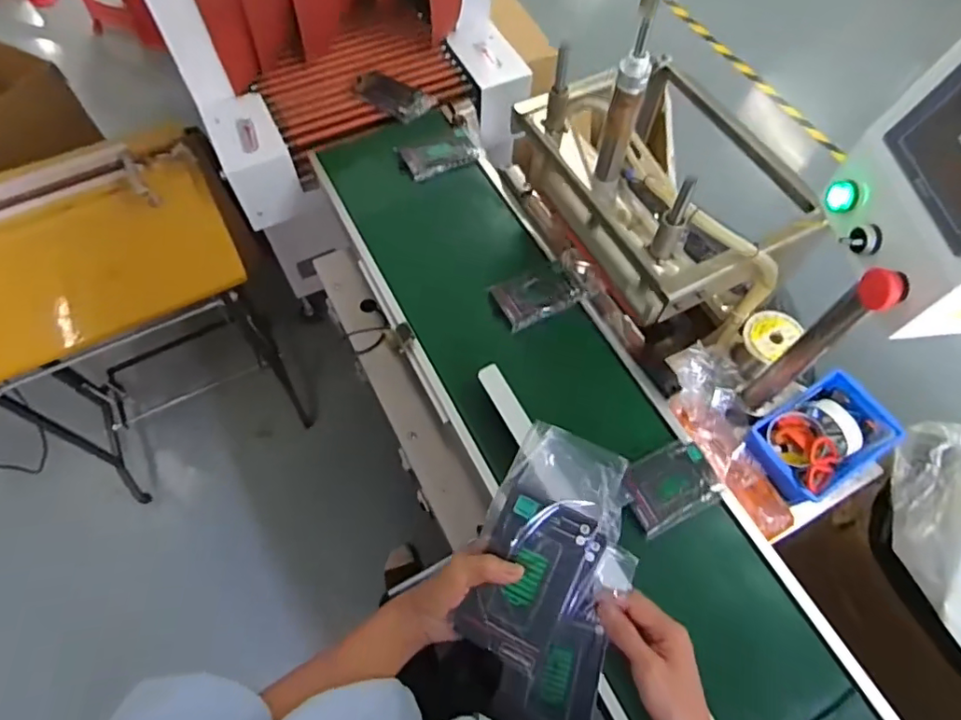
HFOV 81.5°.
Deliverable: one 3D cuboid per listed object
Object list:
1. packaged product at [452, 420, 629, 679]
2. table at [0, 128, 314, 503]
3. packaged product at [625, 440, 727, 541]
[{"bbox_3d":[0.052,0.157,0.474,0.100,0.023,0.188,24,81,12],"label":"packaged product"},{"bbox_3d":[-0.841,-0.052,1.304,0.657,0.736,0.471,-23,66,-11],"label":"table"},{"bbox_3d":[0.263,0.176,0.781,0.134,0.024,0.091,-25,66,-13],"label":"packaged product"}]

